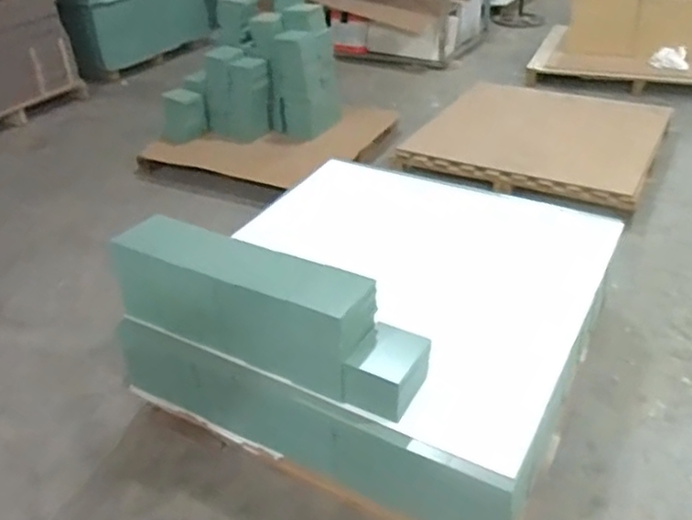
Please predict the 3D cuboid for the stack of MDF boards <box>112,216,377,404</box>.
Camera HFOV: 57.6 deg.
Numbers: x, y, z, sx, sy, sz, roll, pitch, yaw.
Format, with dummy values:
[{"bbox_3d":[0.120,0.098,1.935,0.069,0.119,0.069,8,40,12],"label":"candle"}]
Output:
[{"bbox_3d":[-0.268,0.113,1.583,0.700,0.287,0.180,15,39,25],"label":"stack of MDF boards"}]

